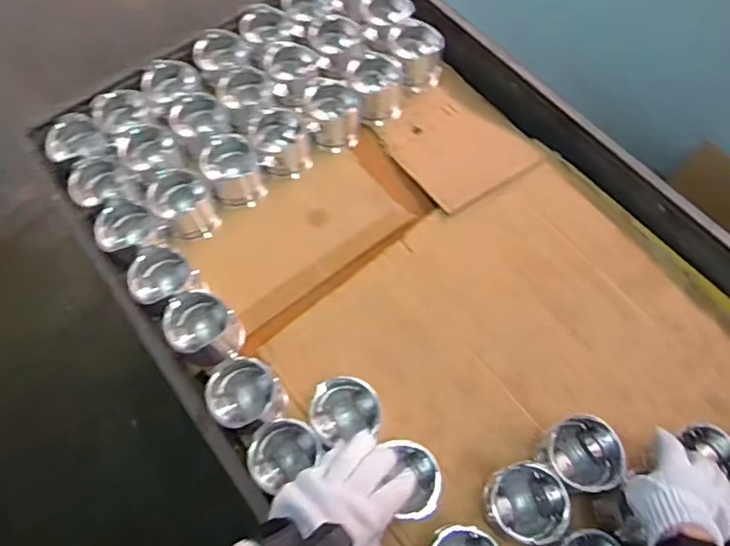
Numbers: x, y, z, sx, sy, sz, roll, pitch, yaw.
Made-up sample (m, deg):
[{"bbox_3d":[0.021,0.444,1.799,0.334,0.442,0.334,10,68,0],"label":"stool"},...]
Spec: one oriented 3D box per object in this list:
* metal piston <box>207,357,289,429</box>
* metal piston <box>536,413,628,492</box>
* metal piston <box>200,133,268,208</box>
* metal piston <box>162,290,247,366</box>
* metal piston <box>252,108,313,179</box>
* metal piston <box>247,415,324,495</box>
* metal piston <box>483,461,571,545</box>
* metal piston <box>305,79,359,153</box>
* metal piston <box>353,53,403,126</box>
[{"bbox_3d":[-0.157,0.164,0.765,0.092,0.083,0.100,-31,67,-12],"label":"metal piston"},{"bbox_3d":[0.270,0.229,0.722,0.084,0.064,0.090,-1,65,2],"label":"metal piston"},{"bbox_3d":[-0.213,-0.160,0.937,0.082,0.110,0.072,-24,66,-9],"label":"metal piston"},{"bbox_3d":[-0.229,0.077,0.812,0.088,0.087,0.085,-1,65,2],"label":"metal piston"},{"bbox_3d":[-0.139,-0.210,0.956,0.084,0.101,0.070,-19,65,-7],"label":"metal piston"},{"bbox_3d":[-0.103,0.233,0.739,0.091,0.066,0.080,-35,68,-14],"label":"metal piston"},{"bbox_3d":[0.195,0.282,0.708,0.092,0.058,0.087,-1,65,2],"label":"metal piston"},{"bbox_3d":[-0.053,-0.267,0.976,0.081,0.094,0.071,-4,64,0],"label":"metal piston"},{"bbox_3d":[0.024,-0.315,0.990,0.090,0.089,0.091,-5,64,0],"label":"metal piston"}]

